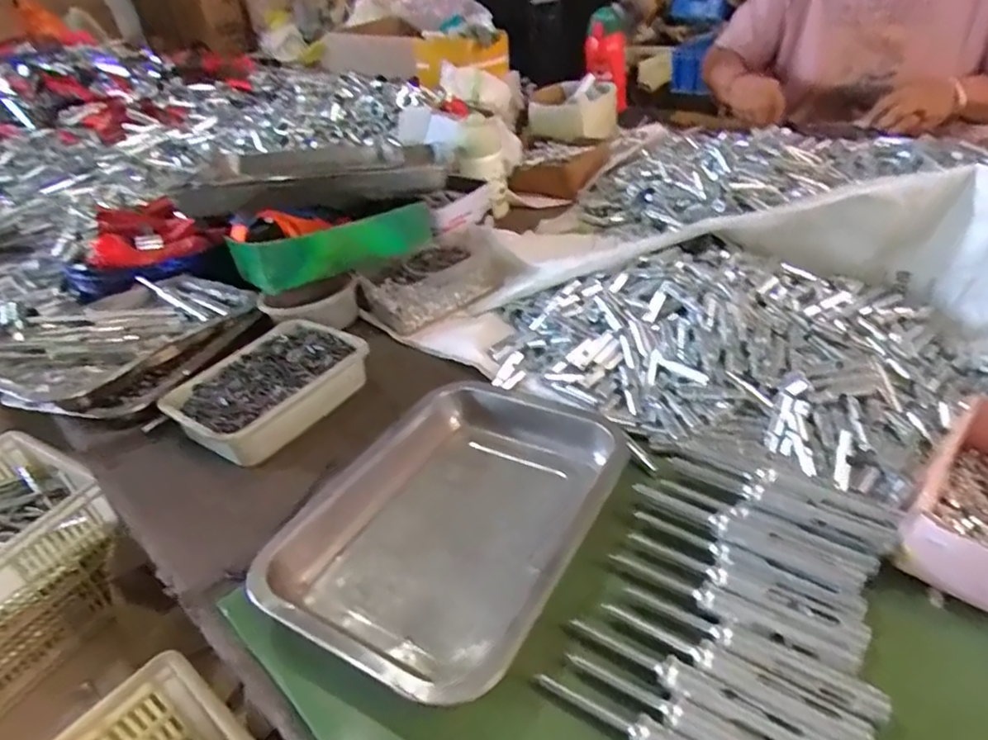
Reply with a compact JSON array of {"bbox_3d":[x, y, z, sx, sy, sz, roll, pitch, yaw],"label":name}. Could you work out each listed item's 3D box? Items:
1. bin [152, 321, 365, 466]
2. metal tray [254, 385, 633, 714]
[{"bbox_3d":[-0.222,0.016,0.621,0.130,0.047,0.183,22,45,34],"label":"bin"},{"bbox_3d":[-0.025,0.100,0.461,0.195,0.042,0.265,15,41,28],"label":"metal tray"}]

